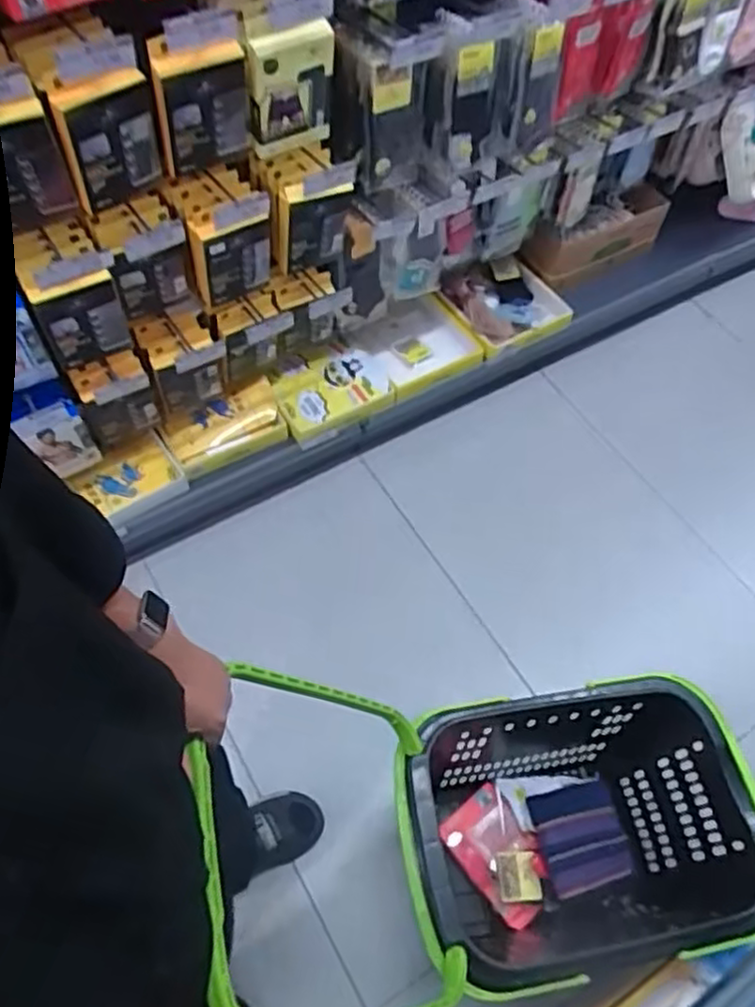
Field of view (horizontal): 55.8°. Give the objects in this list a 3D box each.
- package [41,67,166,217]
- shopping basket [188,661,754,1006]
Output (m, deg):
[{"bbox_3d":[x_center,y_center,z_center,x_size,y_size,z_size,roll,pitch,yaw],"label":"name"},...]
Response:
[{"bbox_3d":[-0.372,-0.511,1.000,0.134,0.189,0.051,-30,63,-18],"label":"package"},{"bbox_3d":[0.207,0.458,1.005,0.744,0.806,0.377,-10,58,-7],"label":"shopping basket"}]

